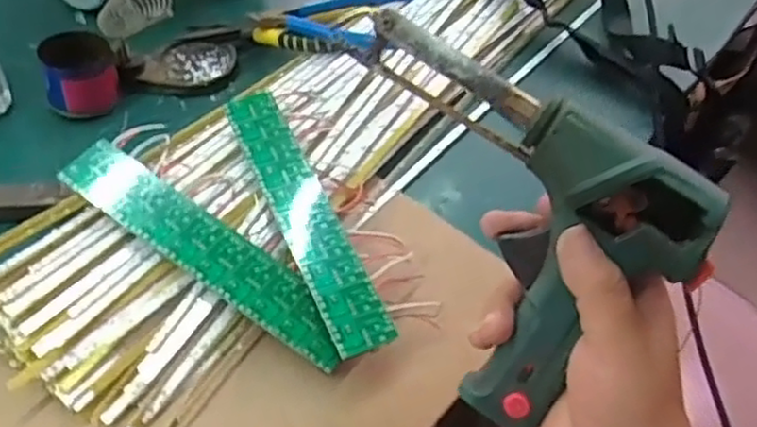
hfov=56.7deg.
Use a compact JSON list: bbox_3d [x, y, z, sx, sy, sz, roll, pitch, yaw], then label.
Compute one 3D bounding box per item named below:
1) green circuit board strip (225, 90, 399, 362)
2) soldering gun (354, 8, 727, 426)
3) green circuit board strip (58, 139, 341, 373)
[{"bbox_3d":[-0.048,-0.003,0.442,0.035,0.007,0.202,-20,60,-17],"label":"green circuit board strip"},{"bbox_3d":[0.079,-0.005,0.316,0.125,0.195,0.035,-15,3,25],"label":"soldering gun"},{"bbox_3d":[-0.103,0.021,0.423,0.200,0.005,0.036,34,63,9],"label":"green circuit board strip"}]

